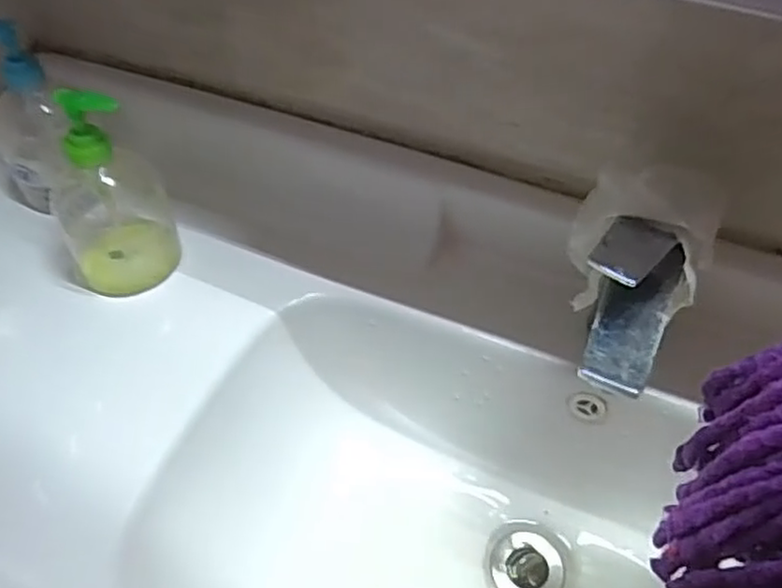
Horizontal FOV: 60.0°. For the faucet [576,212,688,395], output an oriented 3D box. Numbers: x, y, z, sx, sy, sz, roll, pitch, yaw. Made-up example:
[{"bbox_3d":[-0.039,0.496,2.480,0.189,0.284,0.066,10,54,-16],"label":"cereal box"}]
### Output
[{"bbox_3d":[0.136,0.003,0.393,0.055,0.046,0.102,23,54,16],"label":"faucet"}]

